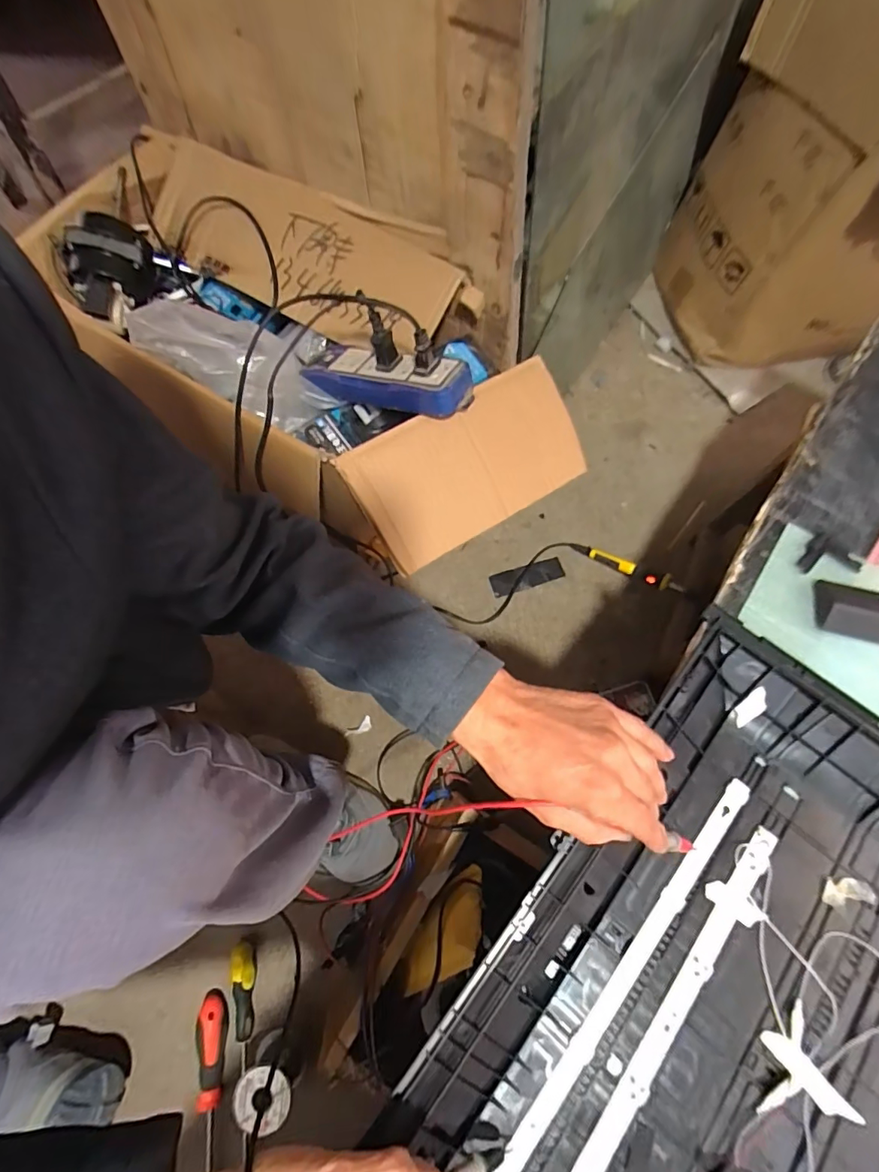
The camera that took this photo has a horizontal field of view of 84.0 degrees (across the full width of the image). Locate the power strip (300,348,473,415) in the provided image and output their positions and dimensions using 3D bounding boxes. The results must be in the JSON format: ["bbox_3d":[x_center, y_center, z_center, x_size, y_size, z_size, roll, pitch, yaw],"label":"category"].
[{"bbox_3d":[-0.056,-0.217,0.509,0.188,0.038,0.056,16,70,23],"label":"power strip"}]

